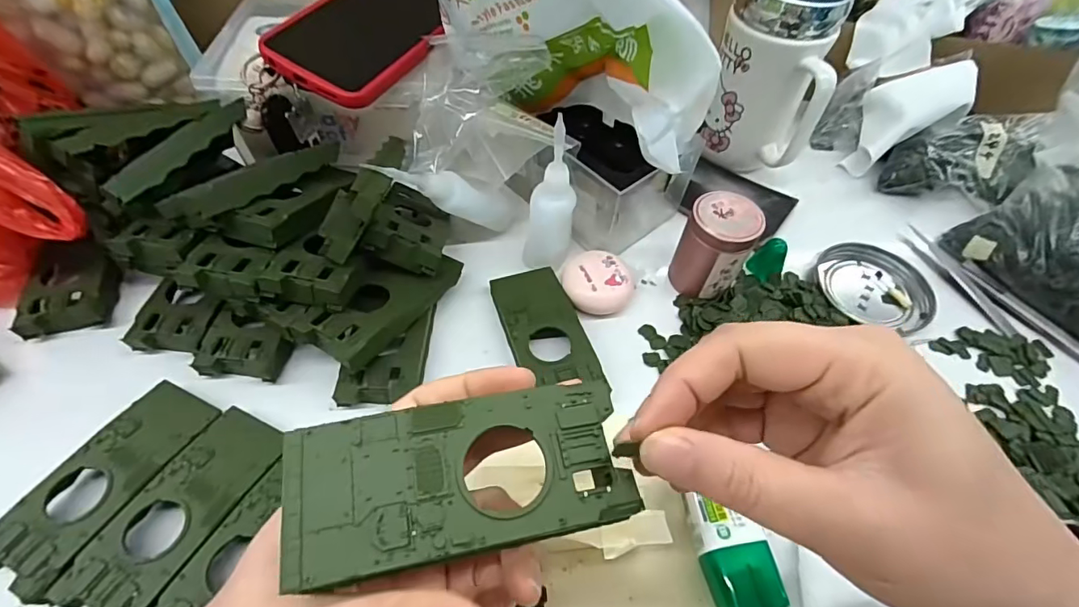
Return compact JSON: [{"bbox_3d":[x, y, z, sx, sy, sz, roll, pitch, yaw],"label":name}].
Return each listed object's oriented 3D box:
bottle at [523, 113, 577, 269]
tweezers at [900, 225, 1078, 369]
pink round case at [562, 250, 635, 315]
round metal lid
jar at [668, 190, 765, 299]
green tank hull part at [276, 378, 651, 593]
[{"bbox_3d":[0.007,-0.068,0.319,0.031,0.090,0.026,7,55,3],"label":"bottle"},{"bbox_3d":[0.336,0.005,0.354,0.032,0.010,0.172,-27,60,-20],"label":"tweezers"},{"bbox_3d":[0.040,-0.013,0.347,0.047,0.021,0.044,1,54,-1],"label":"pink round case"},{"bbox_3d":[0.247,-0.015,0.369,0.075,0.009,0.075,1,54,-1],"label":"round metal lid"},{"bbox_3d":[0.117,-0.038,0.337,0.043,0.062,0.040,1,54,-1],"label":"jar"},{"bbox_3d":[-0.023,0.052,0.154,0.102,0.007,0.044,-8,55,-13],"label":"green tank hull part"}]

